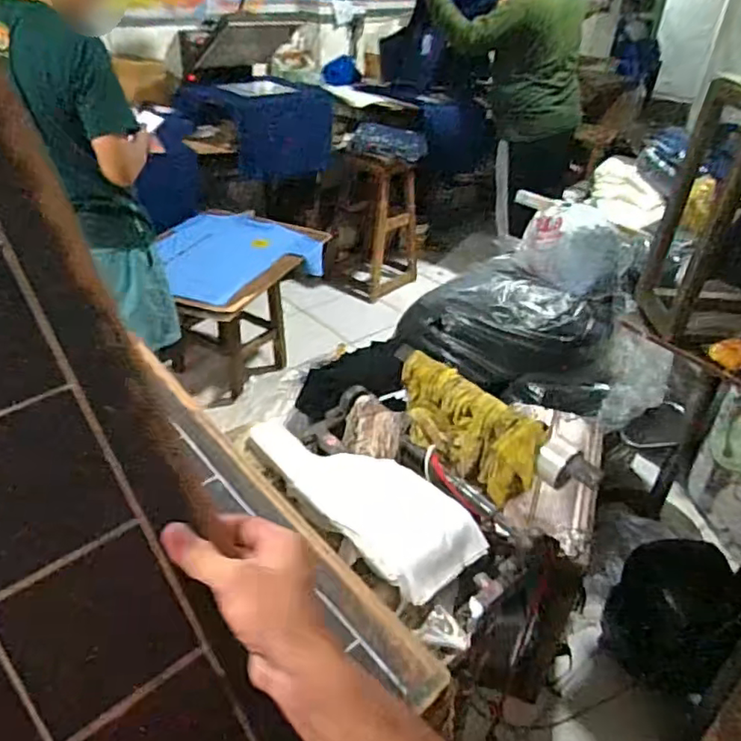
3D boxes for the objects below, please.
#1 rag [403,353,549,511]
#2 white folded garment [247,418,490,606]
[{"bbox_3d":[0.161,0.109,1.171,0.132,0.138,0.352,-21,39,-34],"label":"rag"},{"bbox_3d":[-0.035,0.200,1.069,0.497,0.054,0.209,29,40,36],"label":"white folded garment"}]

